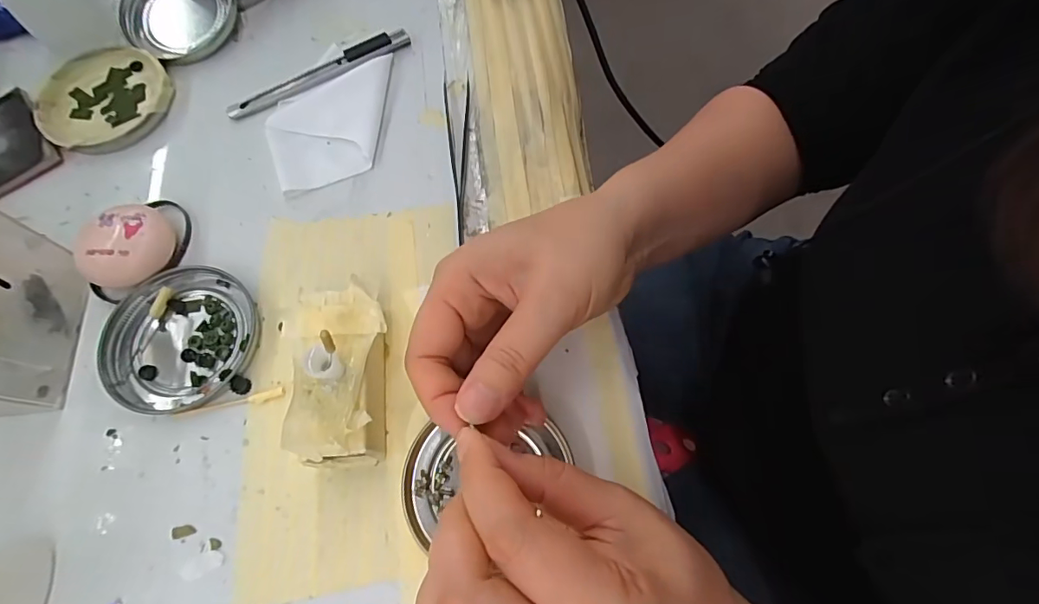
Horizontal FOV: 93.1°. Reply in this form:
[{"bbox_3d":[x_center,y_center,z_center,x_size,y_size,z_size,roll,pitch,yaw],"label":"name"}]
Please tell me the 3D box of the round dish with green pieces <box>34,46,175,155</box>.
[{"bbox_3d":[-0.272,-0.133,0.320,0.086,0.008,0.079,0,70,1],"label":"round dish with green pieces"}]

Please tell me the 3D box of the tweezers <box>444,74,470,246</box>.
[{"bbox_3d":[-0.039,-0.092,0.304,0.016,0.004,0.119,-3,70,0],"label":"tweezers"}]

